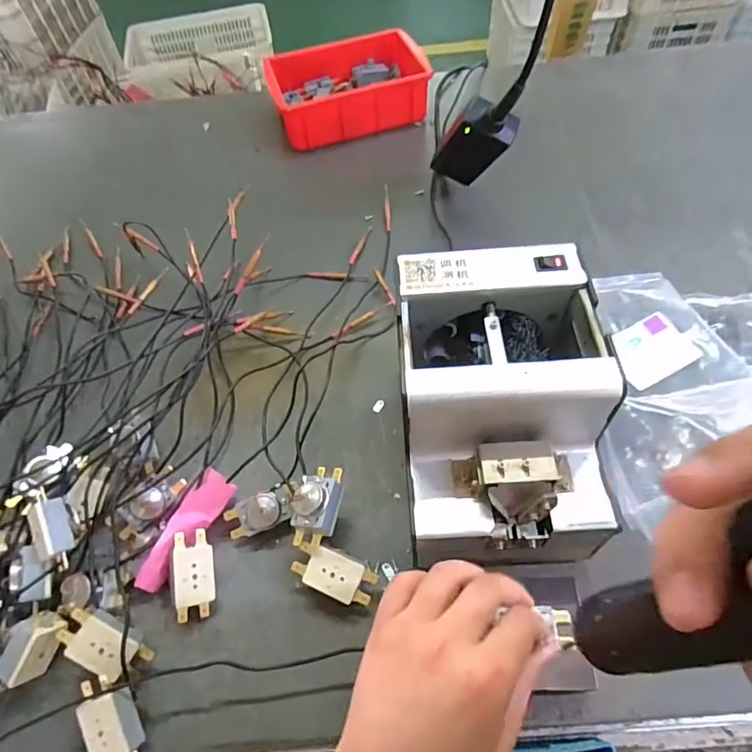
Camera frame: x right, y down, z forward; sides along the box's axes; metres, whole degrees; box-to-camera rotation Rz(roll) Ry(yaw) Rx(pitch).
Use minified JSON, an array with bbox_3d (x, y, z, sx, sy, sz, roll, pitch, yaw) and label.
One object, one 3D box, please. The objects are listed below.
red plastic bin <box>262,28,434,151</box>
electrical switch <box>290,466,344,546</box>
[{"bbox_3d":[-0.038,-0.389,0.689,0.198,0.060,0.139,-16,58,-6],"label":"red plastic bin"},{"bbox_3d":[-0.043,0.093,0.372,0.033,0.023,0.056,8,58,9],"label":"electrical switch"}]

